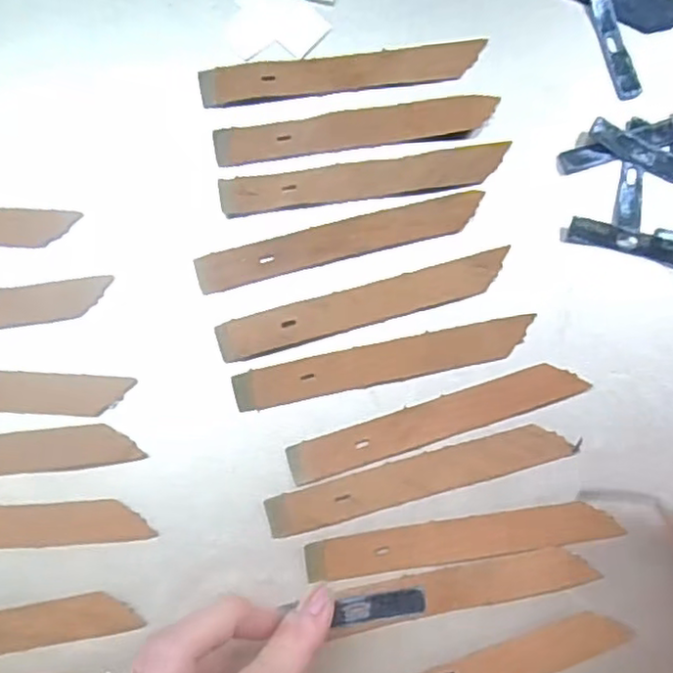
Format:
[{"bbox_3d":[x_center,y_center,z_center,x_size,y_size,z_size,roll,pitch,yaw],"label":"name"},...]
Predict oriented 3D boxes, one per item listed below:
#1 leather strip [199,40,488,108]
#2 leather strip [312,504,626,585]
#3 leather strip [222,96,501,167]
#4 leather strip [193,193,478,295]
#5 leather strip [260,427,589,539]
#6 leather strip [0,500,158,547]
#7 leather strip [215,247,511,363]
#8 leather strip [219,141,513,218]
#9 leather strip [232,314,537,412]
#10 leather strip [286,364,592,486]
[{"bbox_3d":[0.003,-0.116,0.288,0.123,0.004,0.018,-8,83,-3],"label":"leather strip"},{"bbox_3d":[0.051,0.082,0.263,0.124,0.004,0.017,-8,83,-3],"label":"leather strip"},{"bbox_3d":[0.009,-0.091,0.284,0.122,0.004,0.017,-9,83,-3],"label":"leather strip"},{"bbox_3d":[0.002,-0.042,0.277,0.122,0.004,0.018,-14,83,-4],"label":"leather strip"},{"bbox_3d":[0.034,0.057,0.265,0.124,0.004,0.017,-15,83,-4],"label":"leather strip"},{"bbox_3d":[-0.138,0.076,0.260,0.123,0.005,0.017,-3,80,-4],"label":"leather strip"},{"bbox_3d":[0.012,-0.014,0.274,0.123,0.004,0.018,-16,83,-4],"label":"leather strip"},{"bbox_3d":[0.013,-0.068,0.282,0.123,0.004,0.017,-8,83,-3],"label":"leather strip"},{"bbox_3d":[0.020,0.011,0.271,0.124,0.004,0.017,-12,83,-3],"label":"leather strip"},{"bbox_3d":[0.041,0.034,0.269,0.124,0.004,0.016,-18,83,-4],"label":"leather strip"}]

